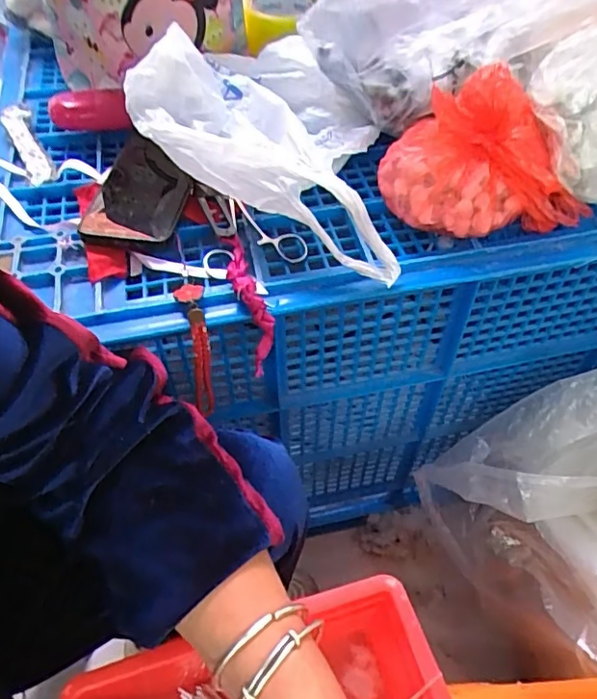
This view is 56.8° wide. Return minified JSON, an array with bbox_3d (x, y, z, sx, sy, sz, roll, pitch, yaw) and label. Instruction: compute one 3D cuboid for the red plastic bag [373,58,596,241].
[{"bbox_3d":[0.161,-0.164,0.456,0.165,0.113,0.100,16,55,12],"label":"red plastic bag"}]

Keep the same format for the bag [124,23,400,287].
[{"bbox_3d":[-0.025,-0.158,0.476,0.121,0.063,0.279,-39,75,-25],"label":"bag"}]

